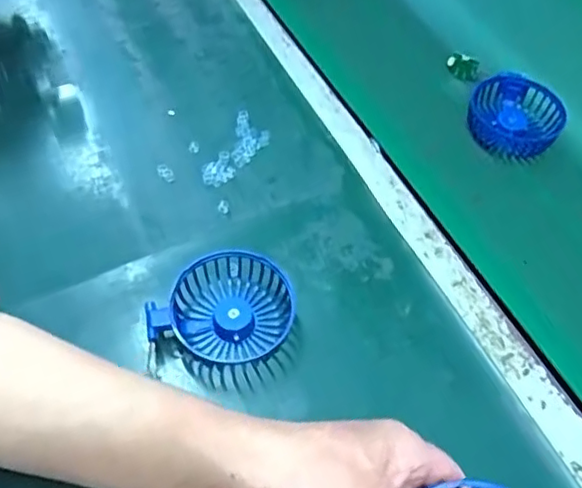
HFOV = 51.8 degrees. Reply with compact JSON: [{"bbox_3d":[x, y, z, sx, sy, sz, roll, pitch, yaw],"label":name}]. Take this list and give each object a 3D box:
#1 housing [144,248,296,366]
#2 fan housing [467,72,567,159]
[{"bbox_3d":[-0.052,0.048,0.444,0.104,0.030,0.074,-12,57,-13],"label":"housing"},{"bbox_3d":[0.220,-0.121,0.595,0.086,0.041,0.093,2,55,-2],"label":"fan housing"}]

